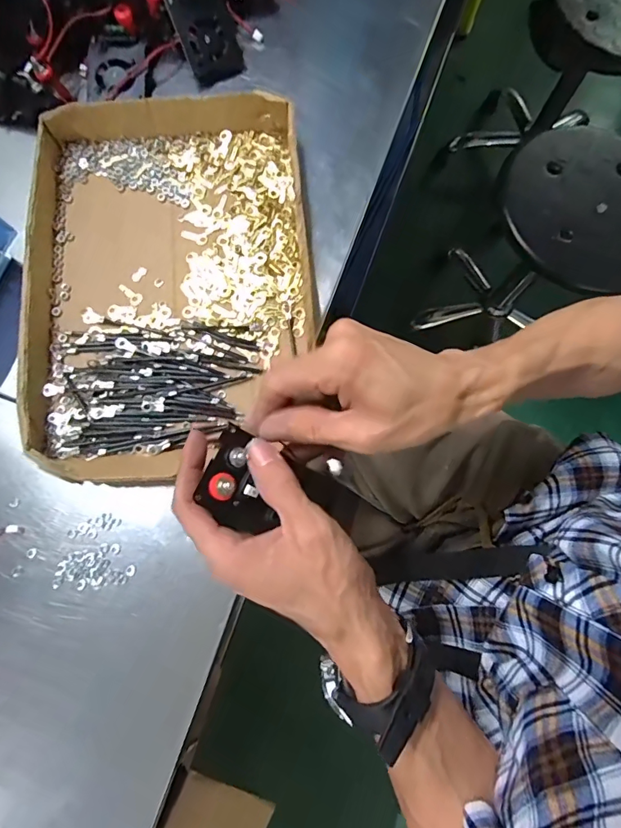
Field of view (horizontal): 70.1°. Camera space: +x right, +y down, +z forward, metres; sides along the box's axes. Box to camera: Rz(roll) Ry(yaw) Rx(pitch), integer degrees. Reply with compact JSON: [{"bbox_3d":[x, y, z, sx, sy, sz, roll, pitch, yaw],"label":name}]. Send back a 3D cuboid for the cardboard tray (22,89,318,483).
[{"bbox_3d":[-0.117,-0.118,0.375,0.224,0.029,0.331,-6,77,-3],"label":"cardboard tray"}]

